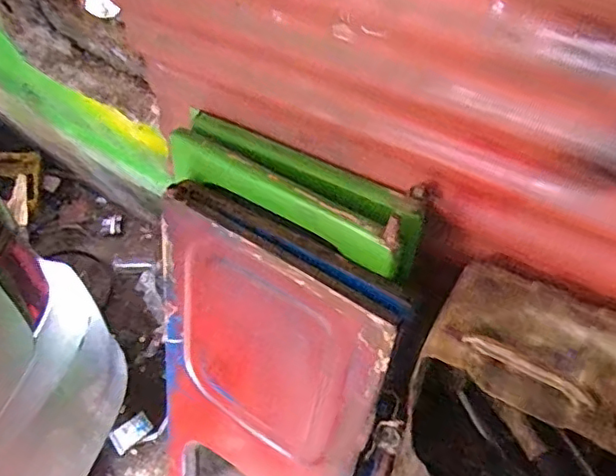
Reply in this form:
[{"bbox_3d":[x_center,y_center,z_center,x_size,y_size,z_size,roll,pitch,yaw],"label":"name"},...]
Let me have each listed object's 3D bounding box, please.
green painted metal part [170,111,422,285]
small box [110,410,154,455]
[{"bbox_3d":[-0.020,-0.068,0.754,0.357,0.076,0.093,29,54,20],"label":"green painted metal part"},{"bbox_3d":[-0.484,0.531,1.615,0.108,0.015,0.064,-38,76,-29],"label":"small box"}]

